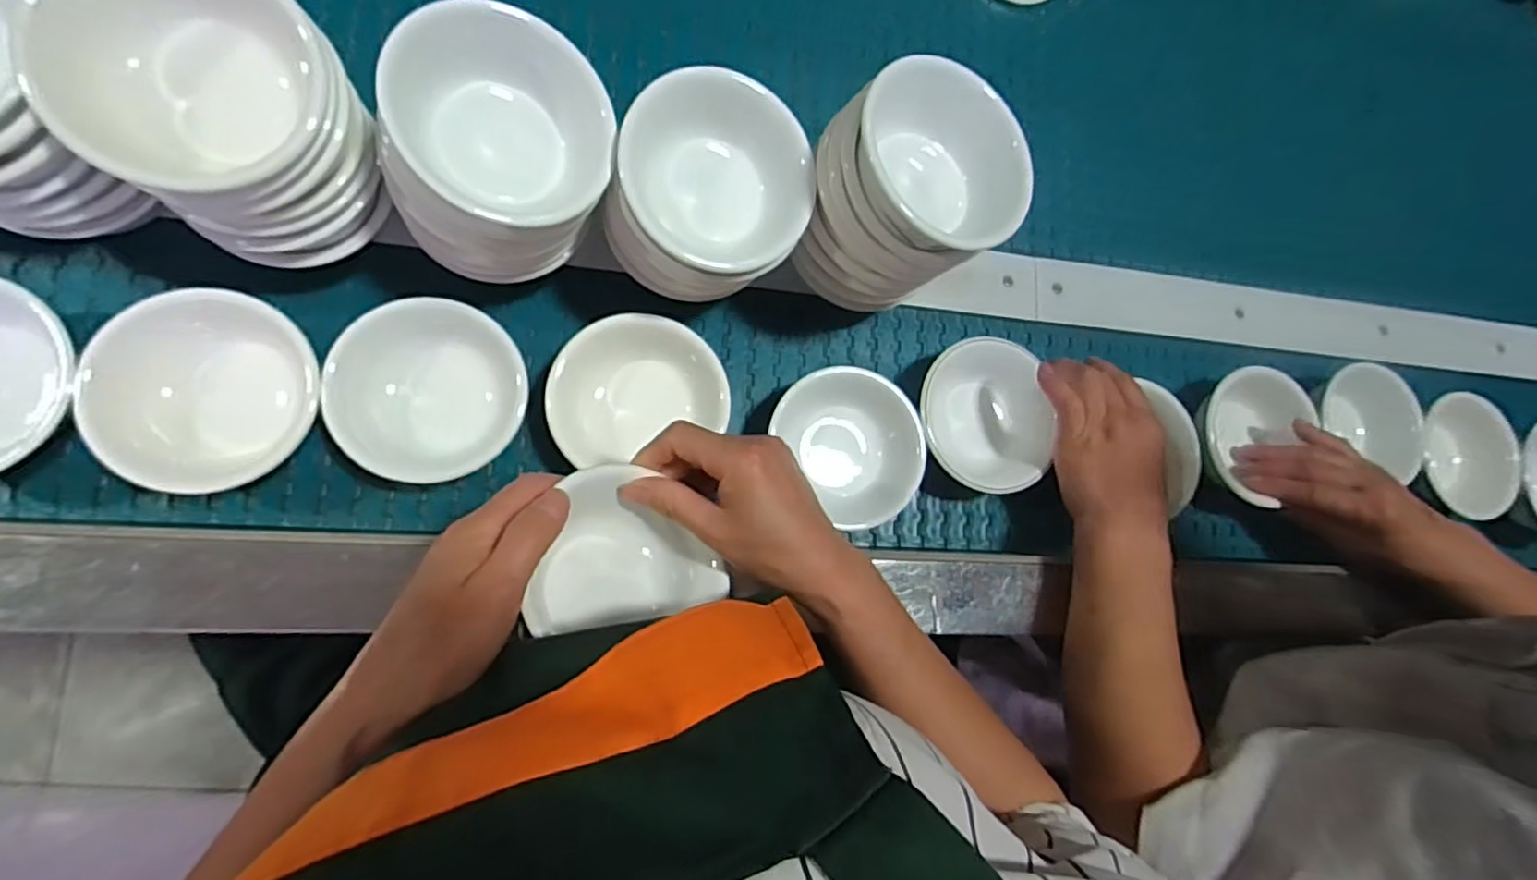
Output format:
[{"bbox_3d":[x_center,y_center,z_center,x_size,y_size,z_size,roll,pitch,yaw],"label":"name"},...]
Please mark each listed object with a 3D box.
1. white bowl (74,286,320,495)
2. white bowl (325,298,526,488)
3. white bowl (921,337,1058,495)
[{"bbox_3d":[-0.322,-0.029,0.390,0.110,0.049,0.107,1,81,-3],"label":"white bowl"},{"bbox_3d":[-0.210,-0.032,0.417,0.103,0.044,0.108,1,81,-3],"label":"white bowl"},{"bbox_3d":[0.162,-0.017,0.511,0.097,0.054,0.113,-8,82,-5],"label":"white bowl"}]

